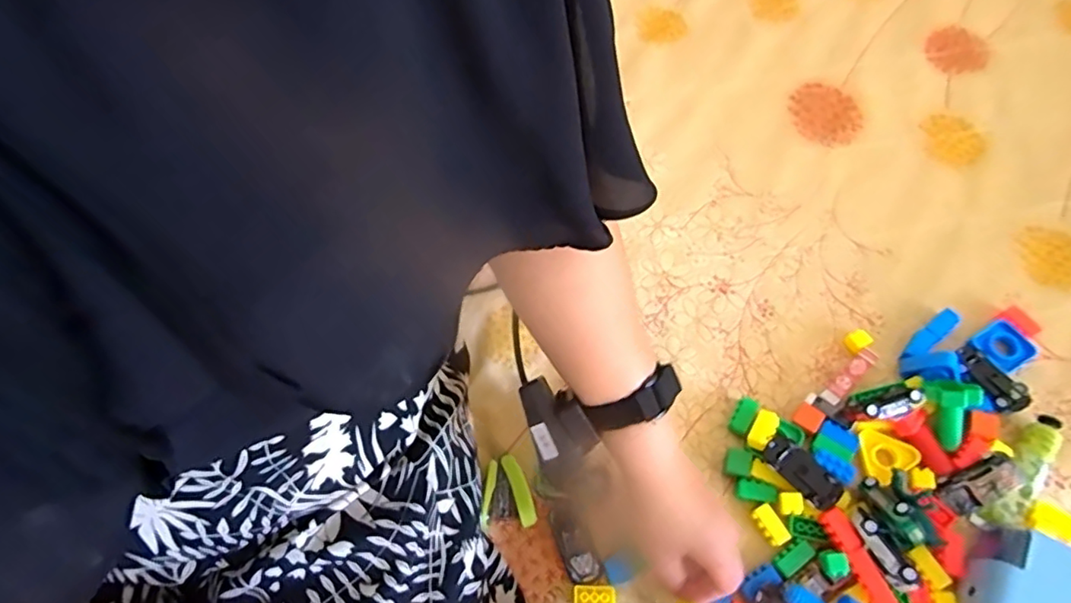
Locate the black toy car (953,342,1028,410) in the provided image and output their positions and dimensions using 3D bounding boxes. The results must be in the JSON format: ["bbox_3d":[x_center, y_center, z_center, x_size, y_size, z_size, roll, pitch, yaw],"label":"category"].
[{"bbox_3d":[0.404,0.071,0.525,0.034,0.021,0.065,-35,68,-9],"label":"black toy car"}]

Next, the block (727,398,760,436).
[{"bbox_3d":[0.187,0.103,0.528,0.016,0.018,0.032,31,73,17],"label":"block"}]

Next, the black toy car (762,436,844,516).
[{"bbox_3d":[0.222,0.144,0.489,0.030,0.023,0.067,-38,69,-11],"label":"black toy car"}]

